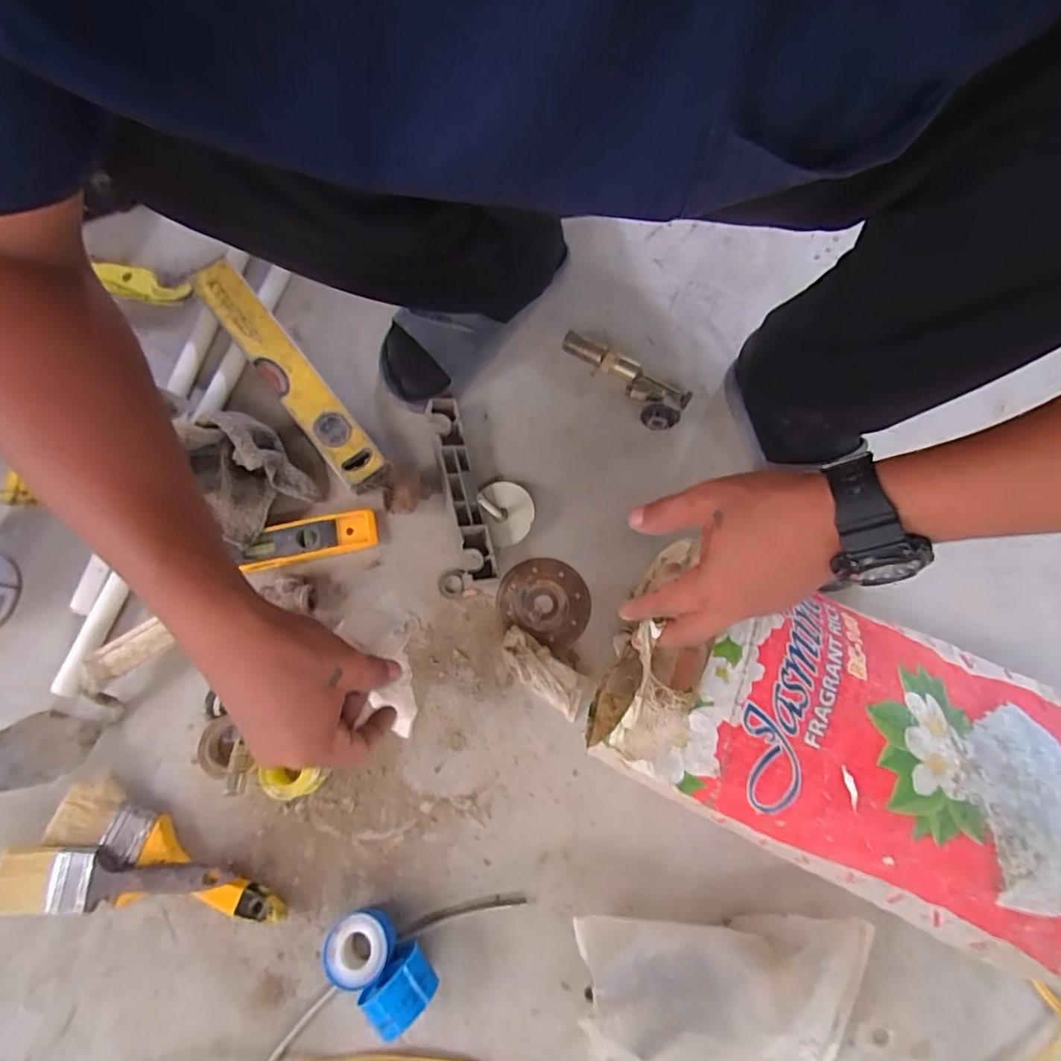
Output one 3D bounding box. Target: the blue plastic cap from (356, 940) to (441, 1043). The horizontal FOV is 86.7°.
[{"bbox_3d":[-0.101,0.362,0.450,0.041,0.056,0.052,43,79,9],"label":"blue plastic cap"}]

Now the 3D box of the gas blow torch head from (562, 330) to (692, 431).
[{"bbox_3d":[0.098,-0.164,0.606,0.148,0.028,0.061,33,77,7],"label":"gas blow torch head"}]

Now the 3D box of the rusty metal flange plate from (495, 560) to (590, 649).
[{"bbox_3d":[0.015,0.067,0.552,0.088,0.007,0.077,23,76,5],"label":"rusty metal flange plate"}]

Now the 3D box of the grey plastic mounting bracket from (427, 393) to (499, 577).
[{"bbox_3d":[-0.068,-0.045,0.560,0.032,0.029,0.194,-16,76,-5],"label":"grey plastic mounting bracket"}]

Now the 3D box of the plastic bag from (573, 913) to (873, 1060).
[{"bbox_3d":[0.153,0.381,0.429,0.232,0.081,0.140,3,75,-1],"label":"plastic bag"}]

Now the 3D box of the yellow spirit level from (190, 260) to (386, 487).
[{"bbox_3d":[-0.254,-0.166,0.588,0.050,0.030,0.281,-40,80,-10],"label":"yellow spirit level"}]

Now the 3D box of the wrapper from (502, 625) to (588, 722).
[{"bbox_3d":[0.012,0.132,0.530,0.095,0.015,0.037,39,78,8],"label":"wrapper"}]

